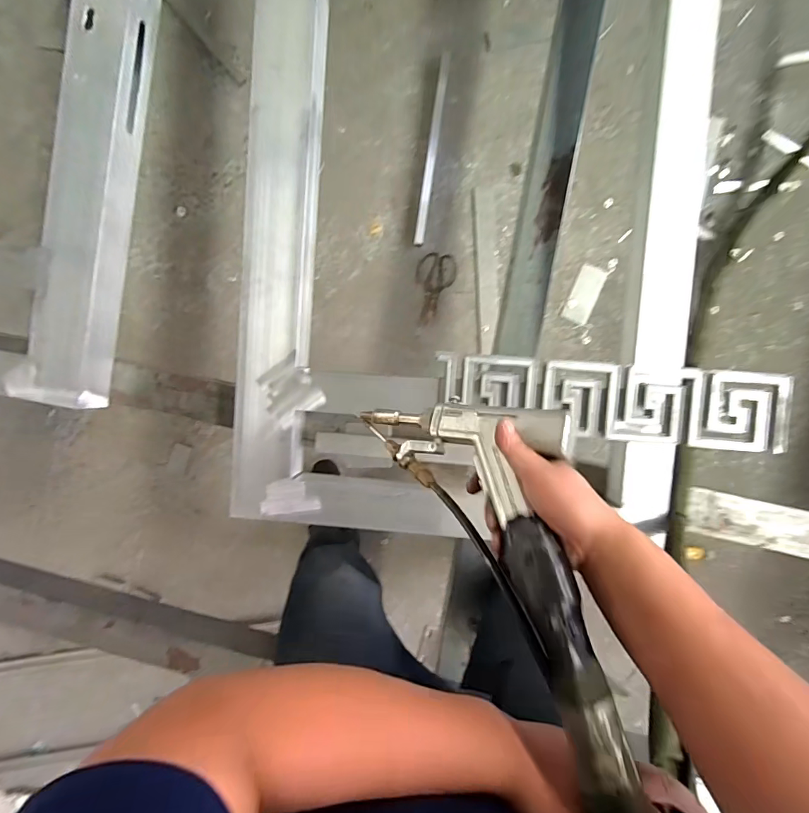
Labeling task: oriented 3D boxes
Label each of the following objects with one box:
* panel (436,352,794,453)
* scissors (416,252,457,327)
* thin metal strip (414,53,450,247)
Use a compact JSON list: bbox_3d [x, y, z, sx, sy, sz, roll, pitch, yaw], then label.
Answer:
[{"bbox_3d":[0.321,-0.008,0.682,0.512,0.020,0.116,4,92,4],"label":"panel"},{"bbox_3d":[0.077,-0.314,1.179,0.104,0.007,0.195,11,92,3],"label":"scissors"},{"bbox_3d":[0.073,-0.678,1.154,0.026,0.011,0.490,8,94,-3],"label":"thin metal strip"}]

